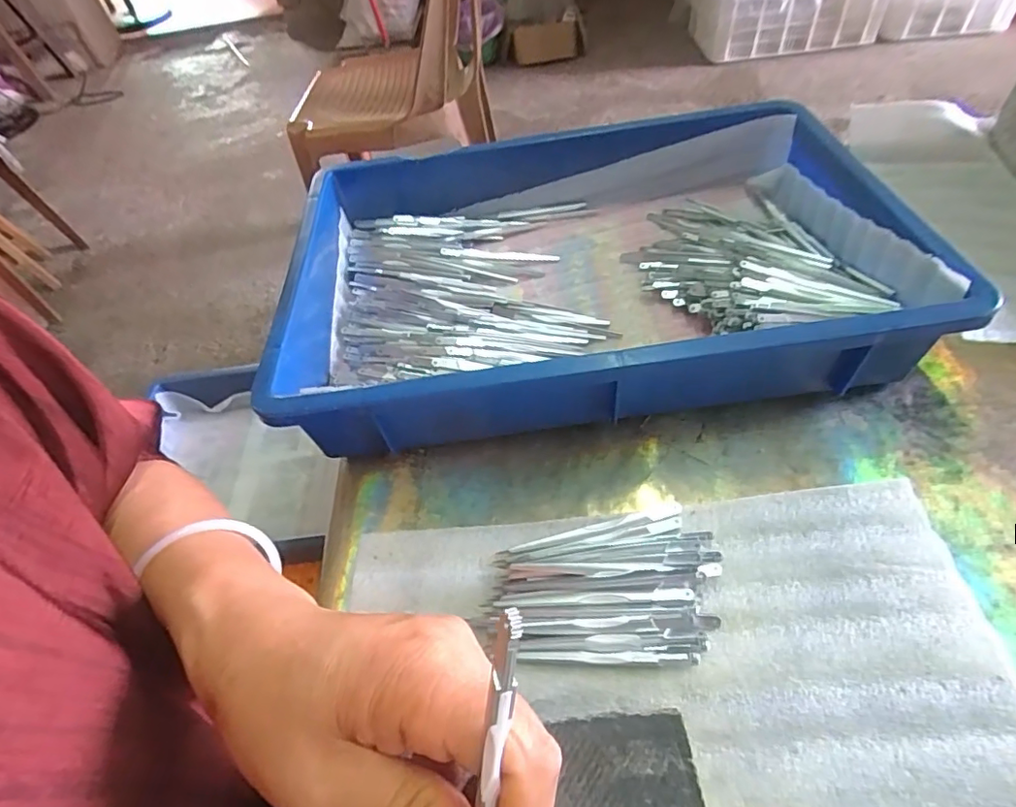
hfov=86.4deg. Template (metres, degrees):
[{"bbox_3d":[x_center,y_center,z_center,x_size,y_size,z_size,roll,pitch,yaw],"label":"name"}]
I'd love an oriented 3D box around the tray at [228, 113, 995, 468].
[{"bbox_3d":[0.052,-0.110,0.411,0.425,0.074,0.290,-4,51,2],"label":"tray"}]

